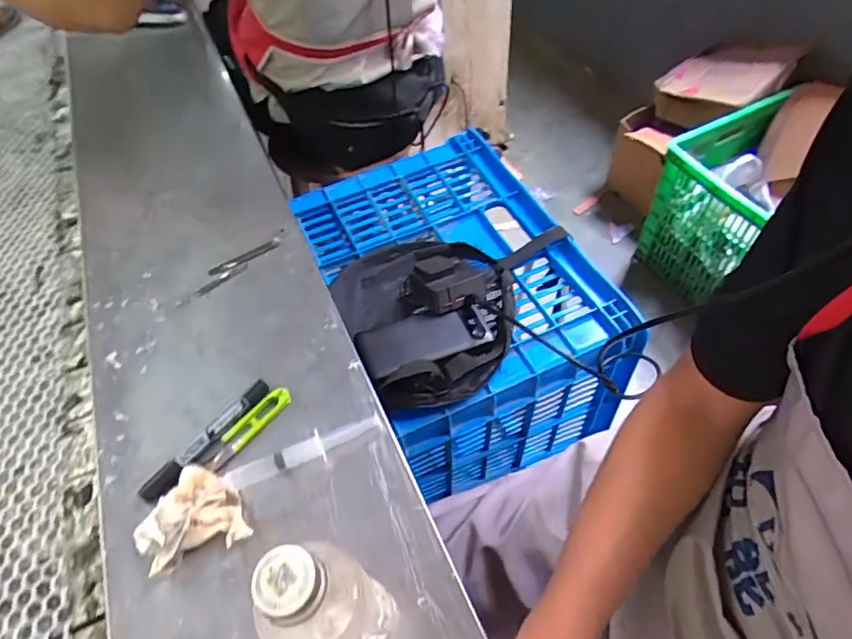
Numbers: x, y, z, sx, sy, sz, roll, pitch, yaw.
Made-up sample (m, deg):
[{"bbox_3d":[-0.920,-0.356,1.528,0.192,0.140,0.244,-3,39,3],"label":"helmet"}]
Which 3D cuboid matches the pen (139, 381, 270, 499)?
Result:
[{"bbox_3d":[-0.189,0.102,0.450,0.019,0.011,0.131,29,60,23],"label":"pen"}]

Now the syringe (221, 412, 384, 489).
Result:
[{"bbox_3d":[-0.102,0.112,0.439,0.135,0.015,0.021,-20,55,-11],"label":"syringe"}]

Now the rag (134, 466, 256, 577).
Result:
[{"bbox_3d":[-0.185,0.159,0.404,0.075,0.019,0.074,34,63,26],"label":"rag"}]

